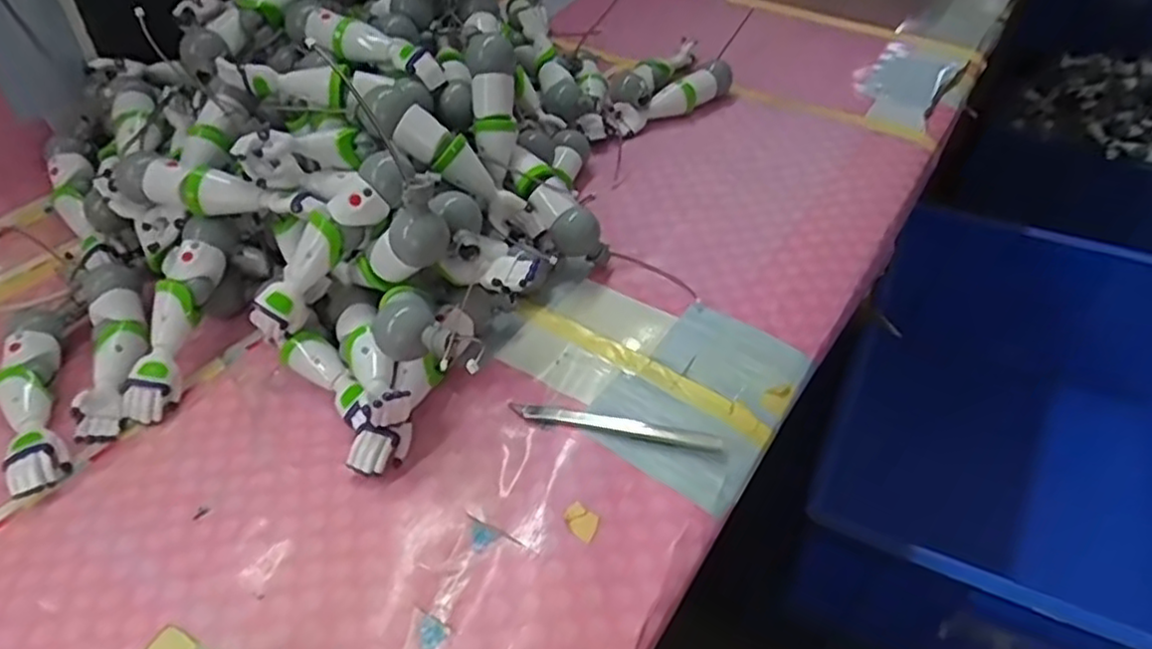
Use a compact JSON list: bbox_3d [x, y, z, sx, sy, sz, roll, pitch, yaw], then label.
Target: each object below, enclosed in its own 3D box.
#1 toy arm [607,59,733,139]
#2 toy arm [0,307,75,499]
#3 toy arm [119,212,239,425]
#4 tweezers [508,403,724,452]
[{"bbox_3d":[0.091,-0.220,0.688,0.132,0.035,0.040,-29,52,-23],"label":"toy arm"},{"bbox_3d":[-0.348,0.046,0.462,0.033,0.028,0.149,-20,50,-17],"label":"toy arm"},{"bbox_3d":[-0.267,-0.006,0.479,0.035,0.027,0.143,7,72,9],"label":"toy arm"},{"bbox_3d":[0.024,0.063,0.449,0.131,0.009,0.012,8,48,9],"label":"tweezers"}]

